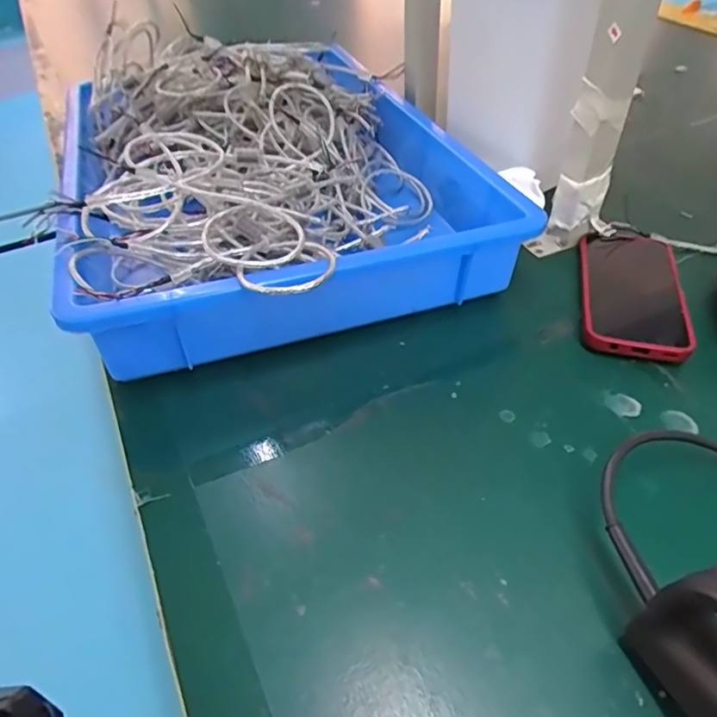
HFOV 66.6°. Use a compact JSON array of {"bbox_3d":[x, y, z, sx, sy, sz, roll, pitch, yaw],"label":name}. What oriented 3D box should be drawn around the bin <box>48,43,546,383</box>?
[{"bbox_3d":[-0.090,-0.183,0.547,0.364,0.115,0.424,-15,48,-13],"label":"bin"}]

